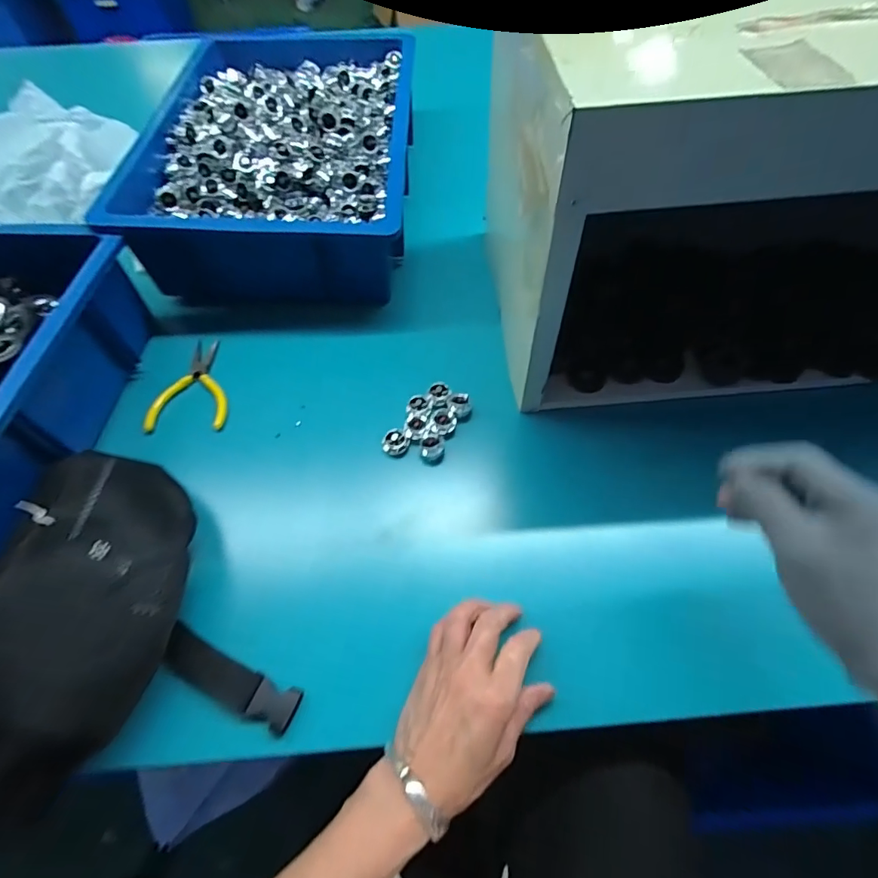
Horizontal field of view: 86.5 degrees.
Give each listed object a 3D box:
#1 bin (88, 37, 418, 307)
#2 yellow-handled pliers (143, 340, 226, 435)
[{"bbox_3d":[-0.194,-0.382,0.612,0.315,0.118,0.455,0,59,2],"label":"bin"},{"bbox_3d":[-0.263,-0.061,0.503,0.077,0.010,0.122,-4,59,0],"label":"yellow-handled pliers"}]

